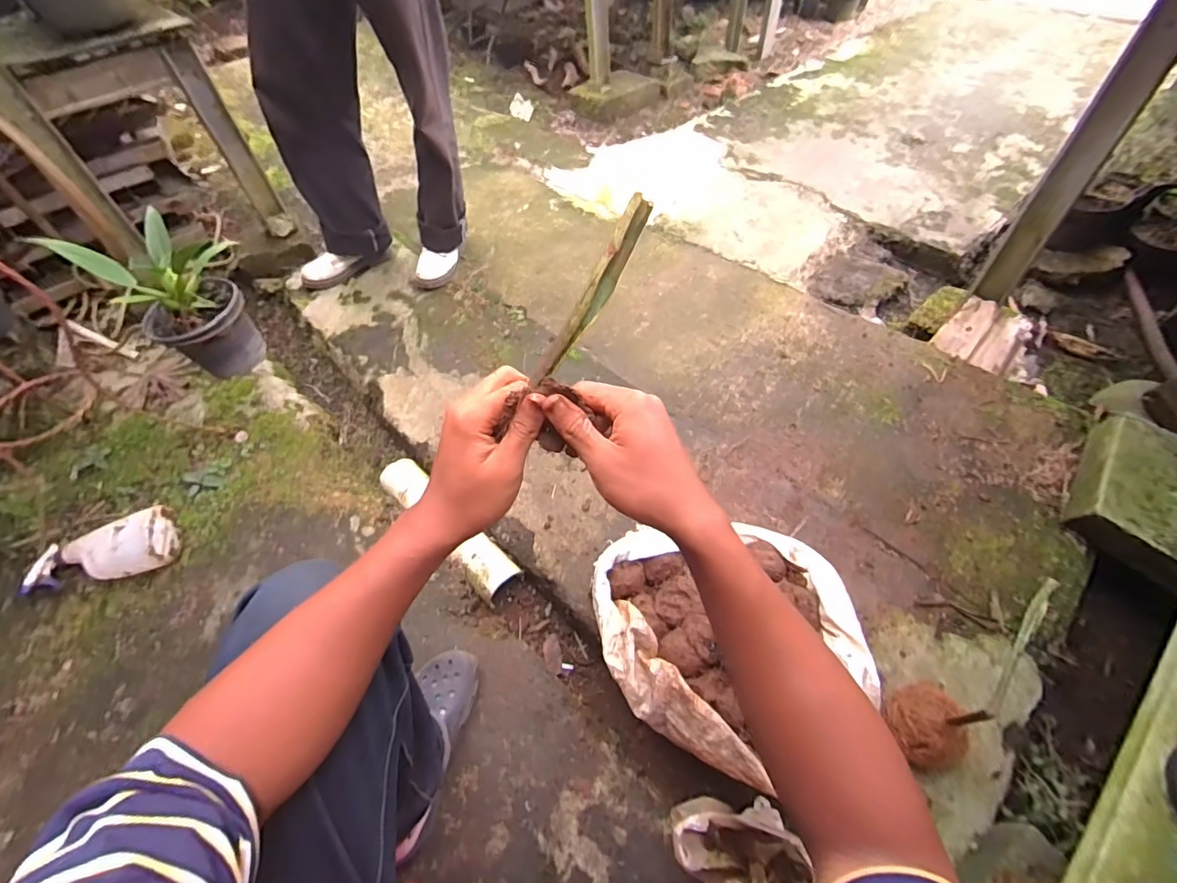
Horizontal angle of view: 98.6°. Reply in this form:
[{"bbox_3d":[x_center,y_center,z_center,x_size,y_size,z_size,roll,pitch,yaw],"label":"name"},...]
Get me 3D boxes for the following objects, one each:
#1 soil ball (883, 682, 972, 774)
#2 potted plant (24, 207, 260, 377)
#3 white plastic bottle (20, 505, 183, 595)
[{"bbox_3d":[0.487,0.401,0.715,0.097,0.100,0.104,-2,55,3],"label":"soil ball"},{"bbox_3d":[-0.731,-0.263,0.935,0.169,0.245,0.213,33,62,24],"label":"potted plant"},{"bbox_3d":[-0.936,0.216,0.957,0.269,0.078,0.124,-16,55,-7],"label":"white plastic bottle"}]

